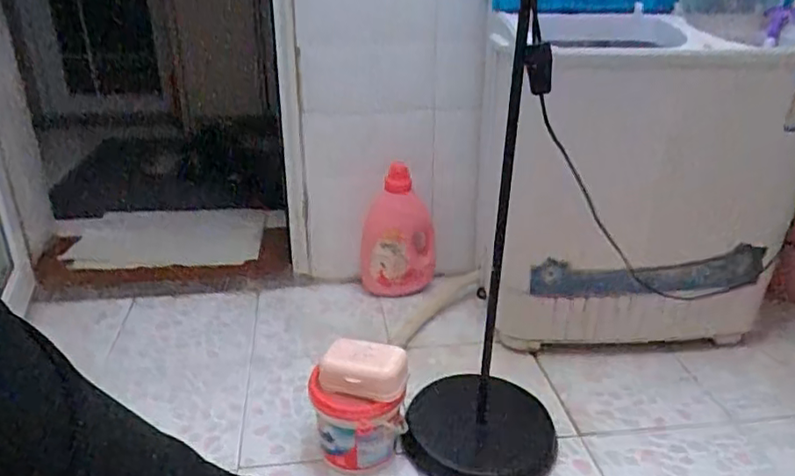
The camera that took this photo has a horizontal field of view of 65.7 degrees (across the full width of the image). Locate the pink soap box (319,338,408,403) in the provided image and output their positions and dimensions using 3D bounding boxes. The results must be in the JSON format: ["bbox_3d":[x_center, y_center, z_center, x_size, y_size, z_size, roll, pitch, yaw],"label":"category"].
[{"bbox_3d":[-0.051,0.208,0.991,0.140,0.050,0.088,7,27,12],"label":"pink soap box"}]

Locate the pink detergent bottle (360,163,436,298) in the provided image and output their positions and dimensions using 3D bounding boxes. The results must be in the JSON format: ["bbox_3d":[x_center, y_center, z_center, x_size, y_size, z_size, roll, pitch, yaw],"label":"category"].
[{"bbox_3d":[0.002,0.006,1.465,0.177,0.353,0.088,-1,26,-5],"label":"pink detergent bottle"}]

